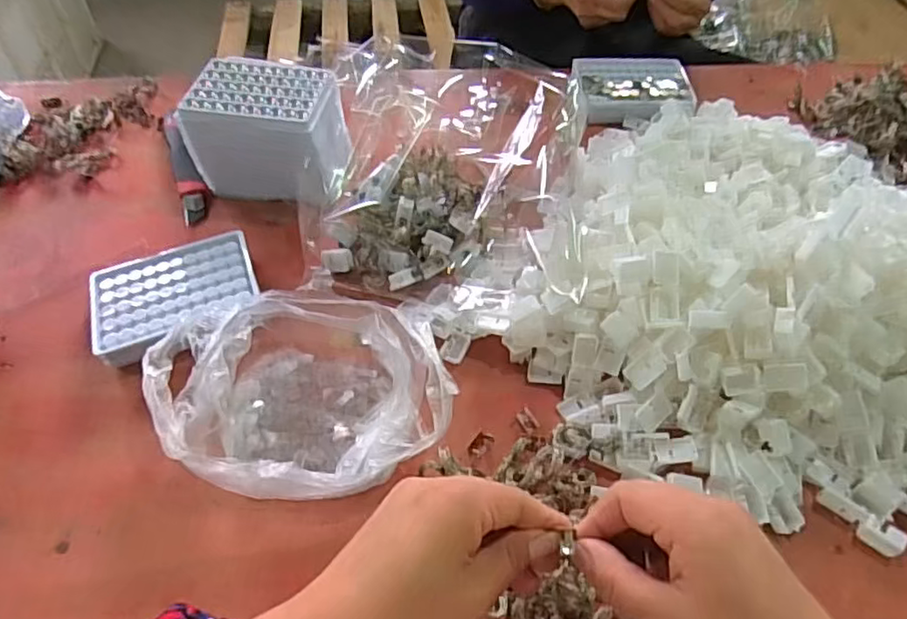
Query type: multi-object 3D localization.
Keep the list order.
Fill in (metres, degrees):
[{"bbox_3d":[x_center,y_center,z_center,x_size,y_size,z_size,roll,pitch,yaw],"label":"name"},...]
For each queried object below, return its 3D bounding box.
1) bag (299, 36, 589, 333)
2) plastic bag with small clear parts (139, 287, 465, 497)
[{"bbox_3d":[-0.014,-0.094,0.550,0.255,0.103,0.202,11,52,8],"label":"bag"},{"bbox_3d":[-0.111,0.058,0.458,0.218,0.059,0.159,2,52,1],"label":"plastic bag with small clear parts"}]

